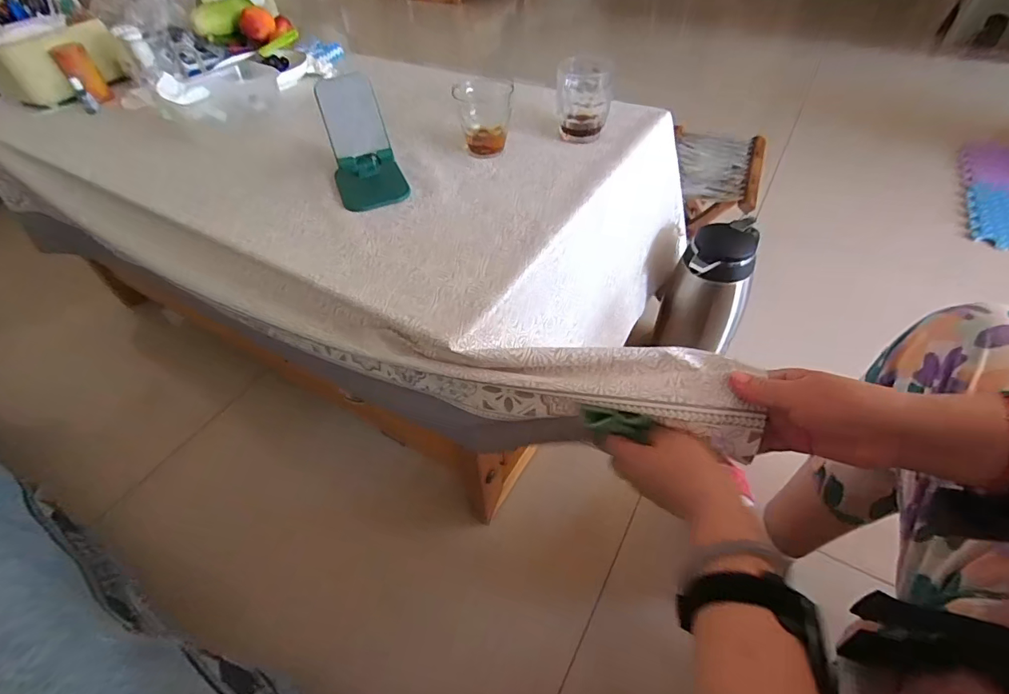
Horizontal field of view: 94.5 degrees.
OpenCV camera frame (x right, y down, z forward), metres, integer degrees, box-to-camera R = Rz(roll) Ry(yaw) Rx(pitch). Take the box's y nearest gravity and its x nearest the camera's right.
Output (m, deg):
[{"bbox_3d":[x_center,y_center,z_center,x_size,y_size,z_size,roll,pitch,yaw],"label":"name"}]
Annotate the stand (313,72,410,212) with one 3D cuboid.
[{"bbox_3d":[-0.182,-0.258,0.585,0.081,0.129,0.090,-19,49,-14],"label":"stand"}]

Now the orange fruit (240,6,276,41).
[{"bbox_3d":[-0.535,-0.701,1.012,0.067,0.053,0.069,-19,49,-14],"label":"orange fruit"}]

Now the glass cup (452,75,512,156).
[{"bbox_3d":[-0.028,-0.331,0.671,0.072,0.085,0.079,-2,47,2],"label":"glass cup"}]

